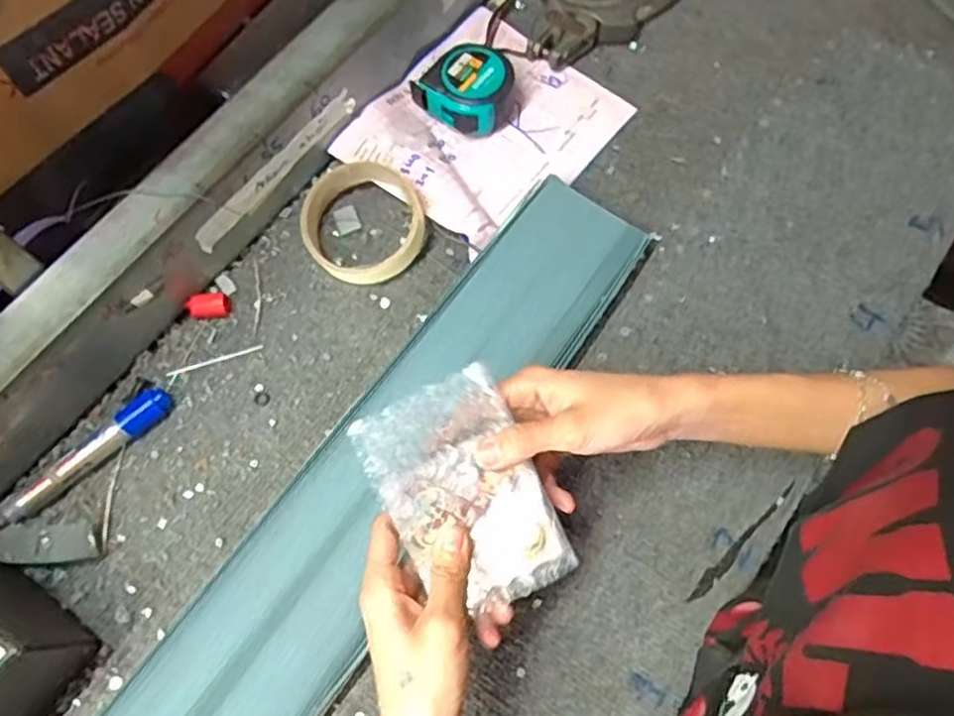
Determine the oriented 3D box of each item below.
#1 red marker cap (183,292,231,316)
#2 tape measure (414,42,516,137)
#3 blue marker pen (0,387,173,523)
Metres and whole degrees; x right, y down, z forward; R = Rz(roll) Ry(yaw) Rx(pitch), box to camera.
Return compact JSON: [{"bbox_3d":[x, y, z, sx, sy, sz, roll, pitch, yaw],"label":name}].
[{"bbox_3d":[-0.190,-0.037,0.492,0.027,0.015,0.017,-14,71,-6],"label":"red marker cap"},{"bbox_3d":[-0.004,-0.208,0.541,0.066,0.043,0.059,36,73,11],"label":"tape measure"},{"bbox_3d":[-0.251,0.063,0.451,0.116,0.020,0.022,-41,76,-14],"label":"blue marker pen"}]

